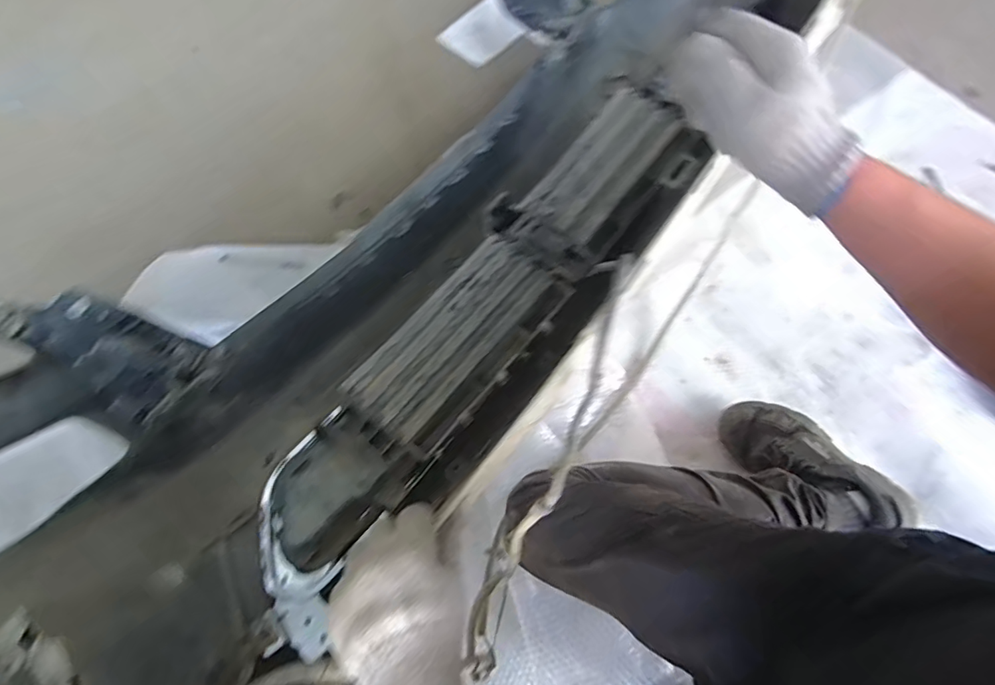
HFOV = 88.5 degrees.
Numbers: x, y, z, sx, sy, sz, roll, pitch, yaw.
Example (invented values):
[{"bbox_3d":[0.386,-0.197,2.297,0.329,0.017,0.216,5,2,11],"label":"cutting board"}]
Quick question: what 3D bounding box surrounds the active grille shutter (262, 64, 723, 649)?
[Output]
[{"bbox_3d":[-0.016,-0.028,0.712,0.182,0.090,0.841,37,78,15],"label":"active grille shutter"}]

